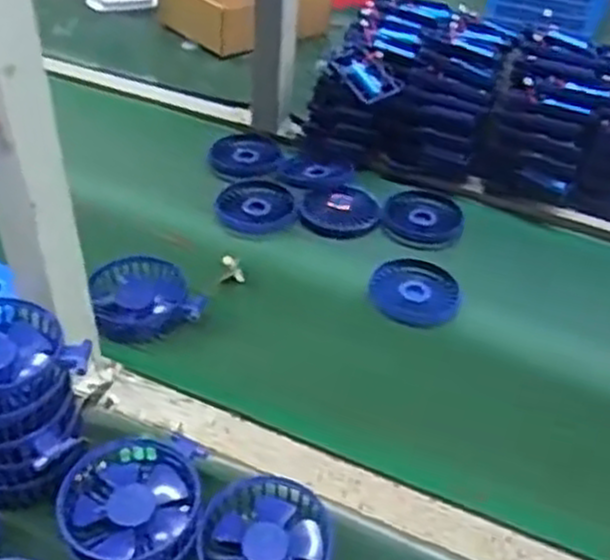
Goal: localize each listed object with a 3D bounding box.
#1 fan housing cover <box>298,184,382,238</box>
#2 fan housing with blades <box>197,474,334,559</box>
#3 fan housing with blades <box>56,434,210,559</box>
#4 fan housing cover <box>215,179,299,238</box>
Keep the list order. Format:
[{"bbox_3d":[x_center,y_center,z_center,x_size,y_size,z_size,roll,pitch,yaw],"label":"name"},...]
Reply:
[{"bbox_3d":[0.038,-0.078,0.845,0.085,0.021,0.080,3,40,-2],"label":"fan housing cover"},{"bbox_3d":[-0.027,0.175,0.518,0.084,0.024,0.096,31,46,29],"label":"fan housing with blades"},{"bbox_3d":[-0.114,0.151,0.519,0.087,0.034,0.092,3,40,-2],"label":"fan housing with blades"},{"bbox_3d":[-0.051,-0.075,0.826,0.083,0.021,0.091,0,40,-5],"label":"fan housing cover"}]

